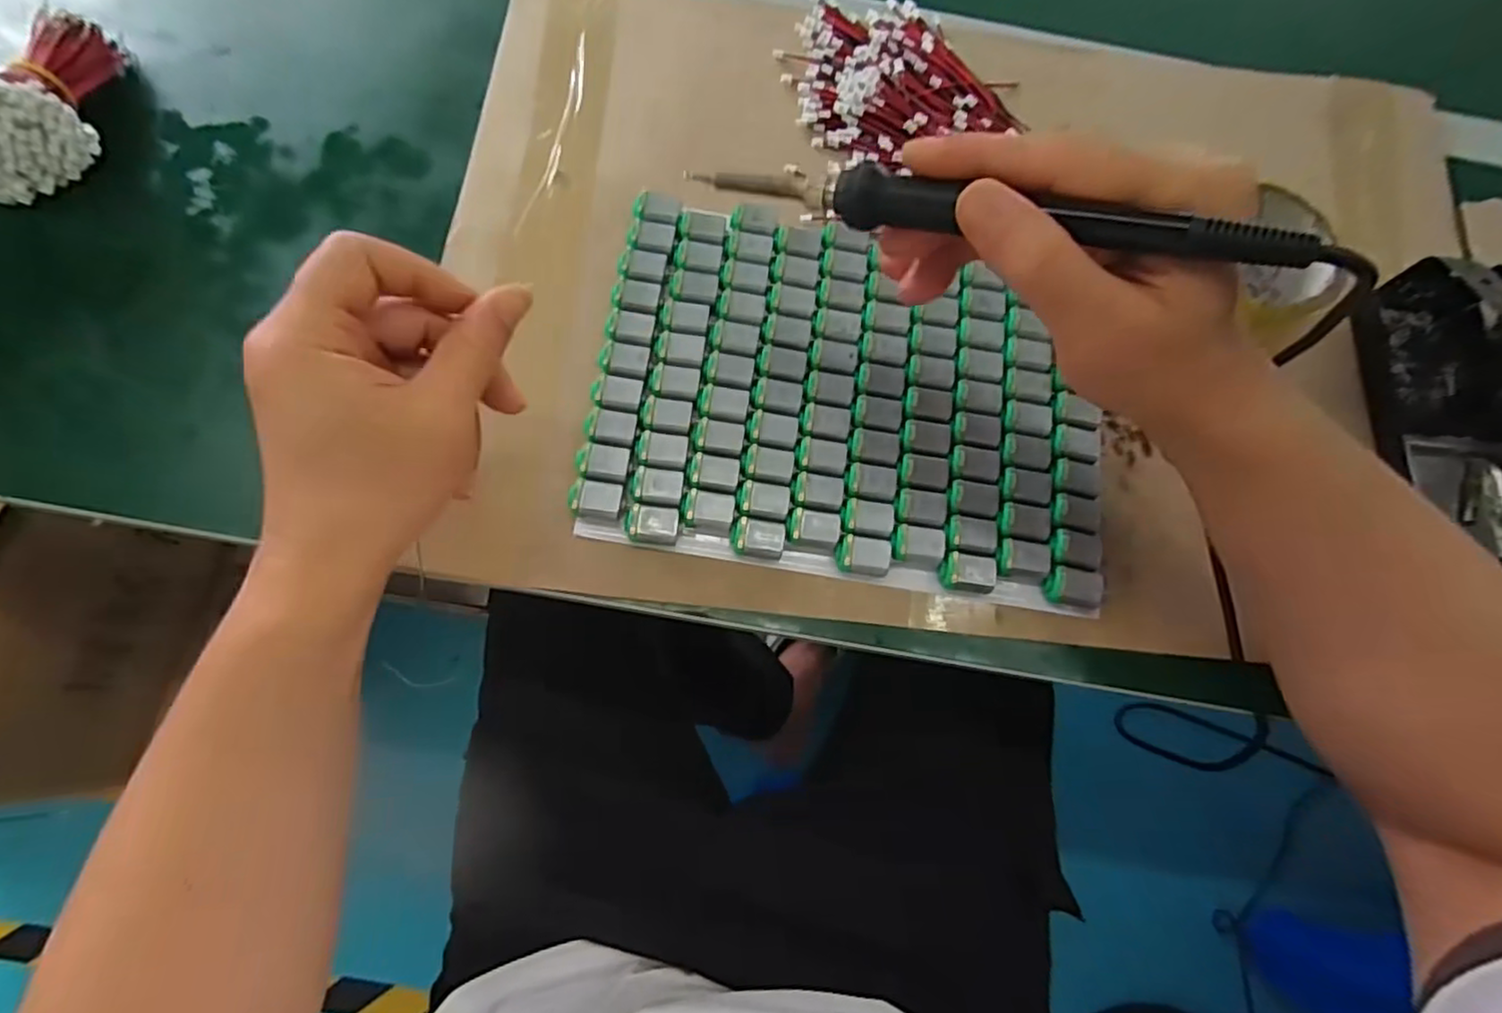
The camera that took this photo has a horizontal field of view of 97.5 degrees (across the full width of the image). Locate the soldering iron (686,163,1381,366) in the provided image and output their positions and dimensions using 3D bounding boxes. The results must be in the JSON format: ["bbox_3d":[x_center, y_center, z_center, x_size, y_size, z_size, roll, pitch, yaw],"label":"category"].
[{"bbox_3d":[0.076,-0.093,0.224,0.219,0.022,0.026,20,72,21],"label":"soldering iron"}]

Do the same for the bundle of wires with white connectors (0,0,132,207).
[{"bbox_3d":[-0.392,-0.224,0.353,0.066,0.058,0.109,-12,75,-7],"label":"bundle of wires with white connectors"}]

